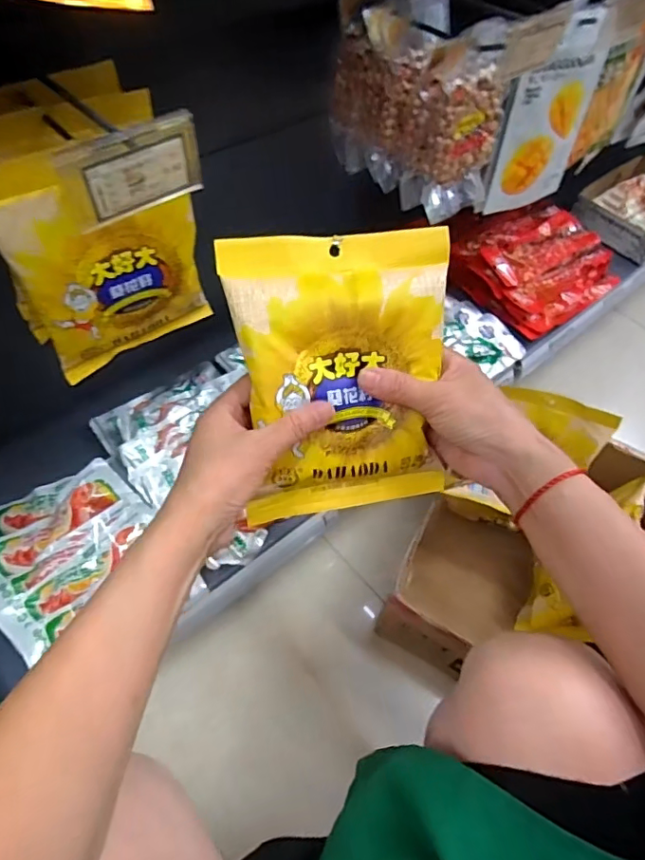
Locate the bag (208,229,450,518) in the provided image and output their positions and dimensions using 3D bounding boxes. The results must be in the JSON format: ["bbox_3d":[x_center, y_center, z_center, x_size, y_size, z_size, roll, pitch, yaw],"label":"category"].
[{"bbox_3d":[0.016,-0.032,0.371,0.147,0.195,0.036,-7,19,-11],"label":"bag"}]

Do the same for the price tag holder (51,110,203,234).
[{"bbox_3d":[-0.109,-0.150,0.307,0.081,0.044,0.011,-32,64,-22],"label":"price tag holder"}]

